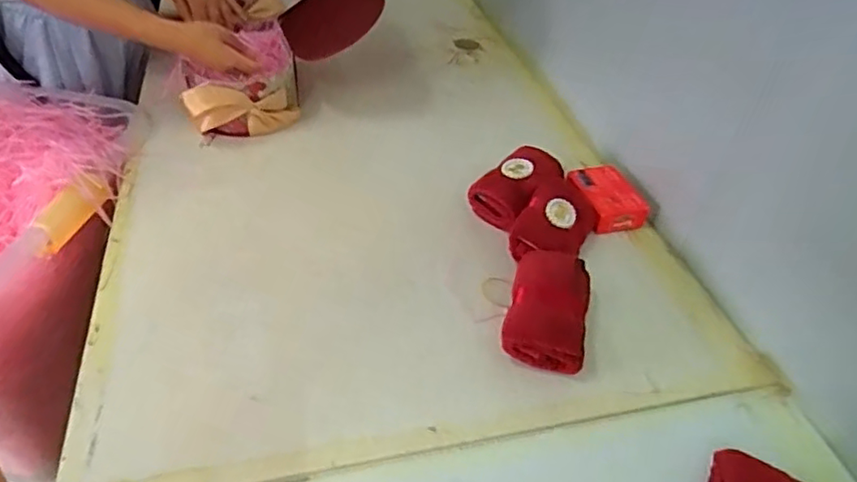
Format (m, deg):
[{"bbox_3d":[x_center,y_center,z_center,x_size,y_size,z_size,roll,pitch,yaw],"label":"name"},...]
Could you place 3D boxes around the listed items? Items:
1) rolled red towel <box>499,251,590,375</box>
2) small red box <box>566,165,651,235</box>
[{"bbox_3d":[0.133,0.078,0.665,0.089,0.053,0.138,12,42,10],"label":"rolled red towel"},{"bbox_3d":[0.241,-0.057,0.824,0.080,0.039,0.114,-11,43,-16],"label":"small red box"}]

